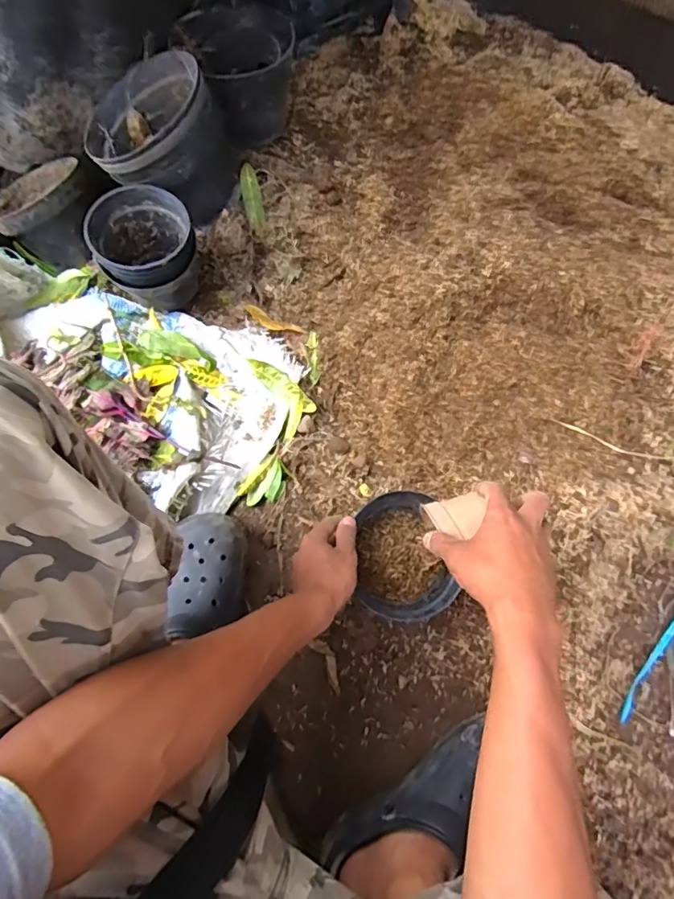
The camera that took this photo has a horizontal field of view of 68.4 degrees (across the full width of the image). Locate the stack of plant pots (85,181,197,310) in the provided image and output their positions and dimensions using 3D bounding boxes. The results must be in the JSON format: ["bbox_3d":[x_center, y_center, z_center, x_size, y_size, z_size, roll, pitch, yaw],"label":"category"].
[{"bbox_3d":[-0.247,-0.266,0.661,0.118,0.109,0.125,-22,77,-4],"label":"stack of plant pots"}]

